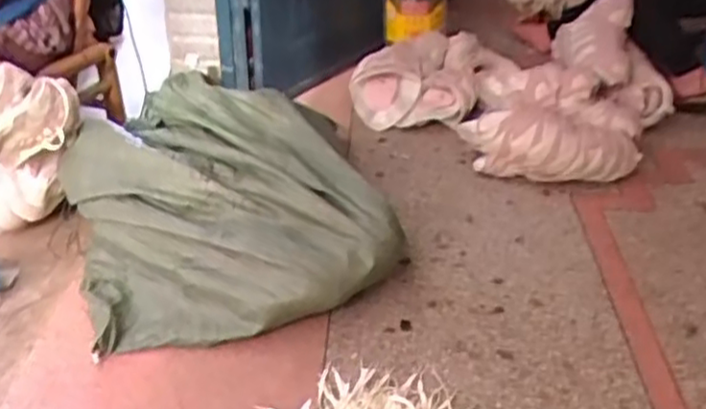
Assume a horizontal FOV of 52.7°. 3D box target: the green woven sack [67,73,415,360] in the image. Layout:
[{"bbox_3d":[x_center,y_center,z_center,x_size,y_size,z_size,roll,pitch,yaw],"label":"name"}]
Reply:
[{"bbox_3d":[-0.253,-0.001,1.374,0.575,0.257,0.518,-8,34,-13],"label":"green woven sack"}]

